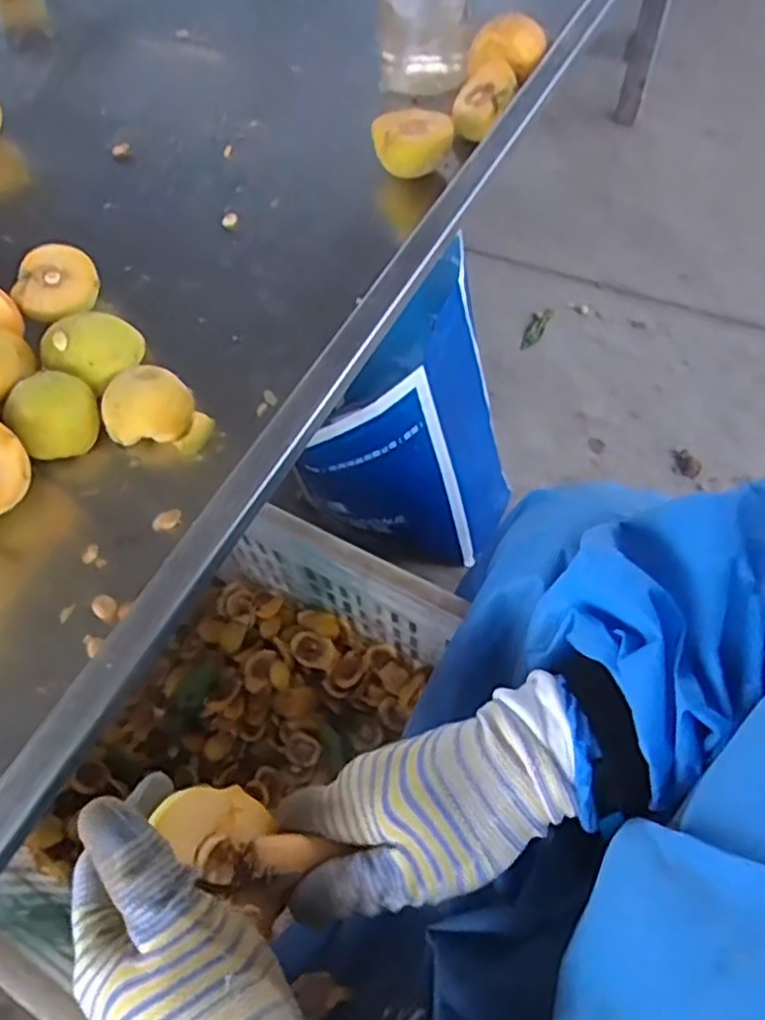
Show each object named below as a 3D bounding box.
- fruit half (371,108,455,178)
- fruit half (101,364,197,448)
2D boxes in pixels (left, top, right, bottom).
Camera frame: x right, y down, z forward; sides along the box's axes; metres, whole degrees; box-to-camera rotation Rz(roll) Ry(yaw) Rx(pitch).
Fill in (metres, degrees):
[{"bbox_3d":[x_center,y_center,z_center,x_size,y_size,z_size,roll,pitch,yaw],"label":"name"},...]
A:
[{"bbox_3d":[0.025,-0.307,0.578,0.068,0.039,0.045,-2,60,3],"label":"fruit half"},{"bbox_3d":[-0.161,-0.072,0.475,0.060,0.037,0.047,-5,60,1],"label":"fruit half"}]

